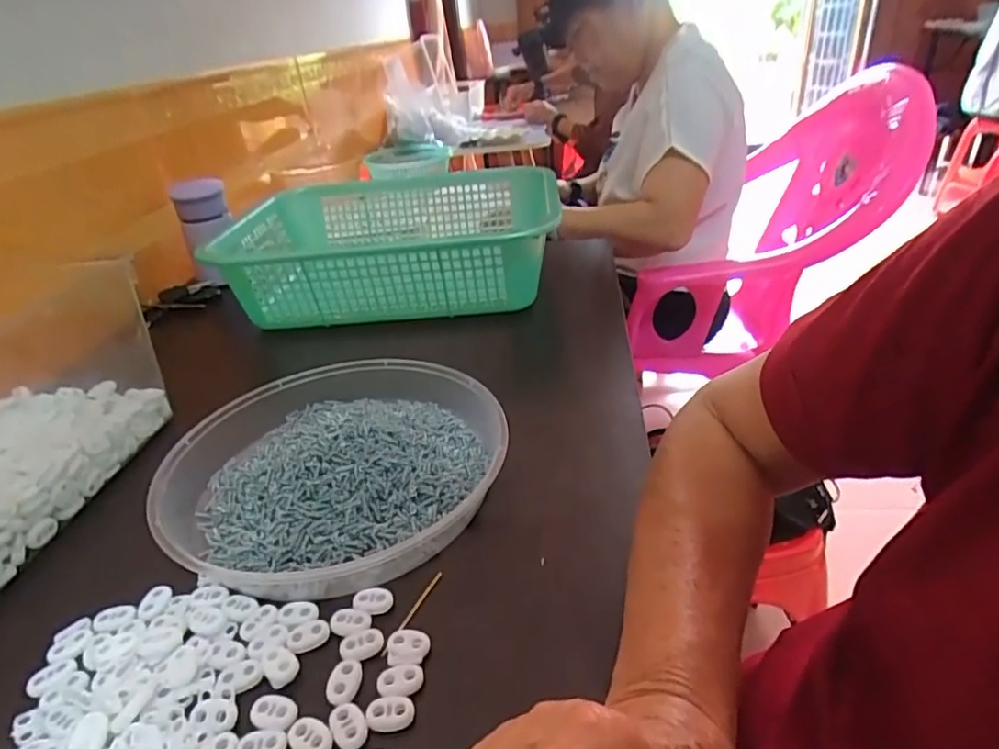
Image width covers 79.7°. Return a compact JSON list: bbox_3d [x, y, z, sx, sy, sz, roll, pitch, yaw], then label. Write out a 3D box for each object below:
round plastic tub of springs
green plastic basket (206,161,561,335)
[{"bbox_3d":[-0.117,0.061,0.420,0.230,0.038,0.227,-3,31,2],"label":"round plastic tub of springs"},{"bbox_3d":[-0.121,-0.164,0.736,0.372,0.100,0.308,-3,31,5],"label":"green plastic basket"}]

